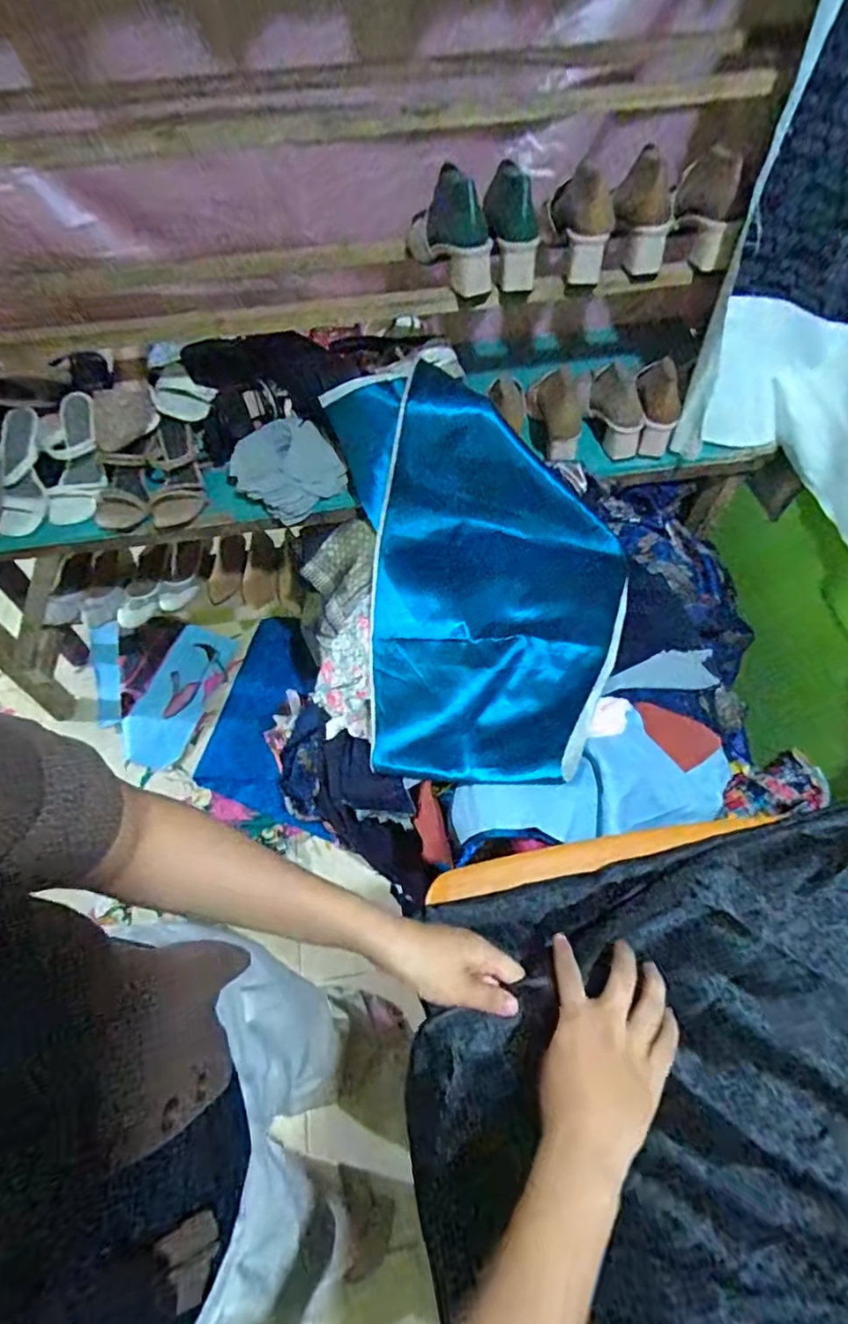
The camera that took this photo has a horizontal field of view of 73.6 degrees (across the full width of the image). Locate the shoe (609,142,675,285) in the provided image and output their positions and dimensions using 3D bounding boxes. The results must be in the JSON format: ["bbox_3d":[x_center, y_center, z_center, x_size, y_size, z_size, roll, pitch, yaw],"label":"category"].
[{"bbox_3d":[0.303,-0.618,0.778,0.090,0.148,0.059,-13,18,-6],"label":"shoe"}]

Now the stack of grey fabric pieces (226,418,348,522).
[{"bbox_3d":[-0.238,-0.328,0.975,0.161,0.076,0.184,-37,65,-19],"label":"stack of grey fabric pieces"}]

